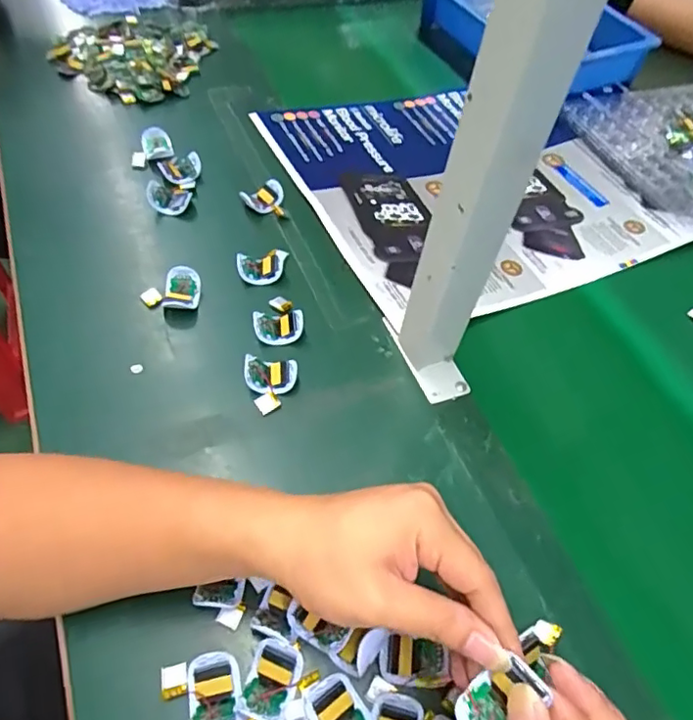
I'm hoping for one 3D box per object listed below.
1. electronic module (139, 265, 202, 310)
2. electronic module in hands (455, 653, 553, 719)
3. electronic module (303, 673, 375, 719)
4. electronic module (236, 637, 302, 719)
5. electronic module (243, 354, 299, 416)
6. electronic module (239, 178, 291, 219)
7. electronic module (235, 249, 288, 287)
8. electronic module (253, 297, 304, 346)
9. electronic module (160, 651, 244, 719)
[{"bbox_3d":[-0.160,-0.065,0.514,0.051,0.023,0.036,2,54,-5],"label":"electronic module"},{"bbox_3d":[0.071,0.161,0.265,0.038,0.021,0.026,-37,65,-27],"label":"electronic module in hands"},{"bbox_3d":[-0.003,0.206,0.327,0.029,0.009,0.042,-29,62,-25],"label":"electronic module"},{"bbox_3d":[-0.044,0.190,0.334,0.029,0.007,0.043,19,54,7],"label":"electronic module"},{"bbox_3d":[-0.060,0.018,0.461,0.042,0.022,0.043,-8,55,-12],"label":"electronic module"},{"bbox_3d":[-0.087,-0.167,0.596,0.045,0.024,0.044,-5,55,-10],"label":"electronic module"},{"bbox_3d":[-0.080,-0.089,0.539,0.047,0.016,0.037,-5,55,-10],"label":"electronic module"},{"bbox_3d":[-0.060,-0.039,0.501,0.042,0.016,0.049,-1,54,-7],"label":"electronic module"},{"bbox_3d":[-0.084,0.195,0.328,0.044,0.015,0.041,-10,56,-14],"label":"electronic module"}]

